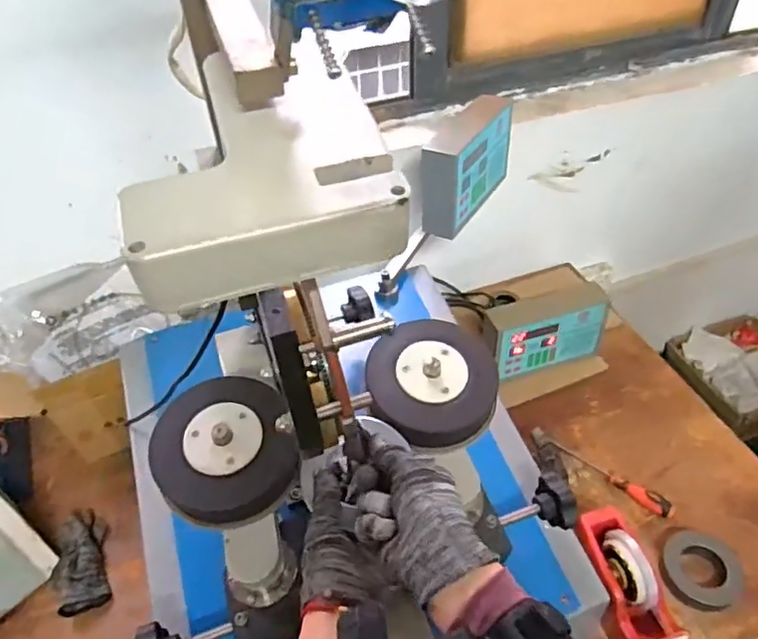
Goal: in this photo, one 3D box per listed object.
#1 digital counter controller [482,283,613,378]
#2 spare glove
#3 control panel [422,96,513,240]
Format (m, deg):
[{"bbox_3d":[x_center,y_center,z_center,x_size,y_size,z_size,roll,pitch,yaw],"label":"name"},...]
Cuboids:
[{"bbox_3d":[0.303,0.019,1.072,0.225,0.155,0.070,-15,46,-11],"label":"digital counter controller"},{"bbox_3d":[-0.459,0.369,0.898,0.074,0.035,0.160,-17,47,-13],"label":"spare glove"},{"bbox_3d":[0.148,-0.260,0.969,0.071,0.137,0.222,21,50,22],"label":"control panel"}]

